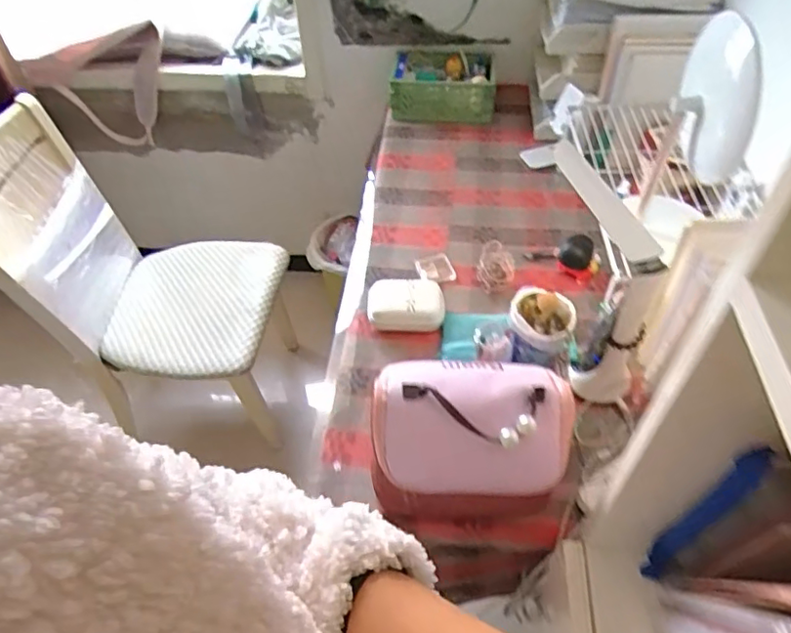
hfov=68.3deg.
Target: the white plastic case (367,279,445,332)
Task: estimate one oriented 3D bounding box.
[{"bbox_3d":[0.018,-0.021,0.999,0.125,0.054,0.092,-1,49,2],"label":"white plastic case"}]

